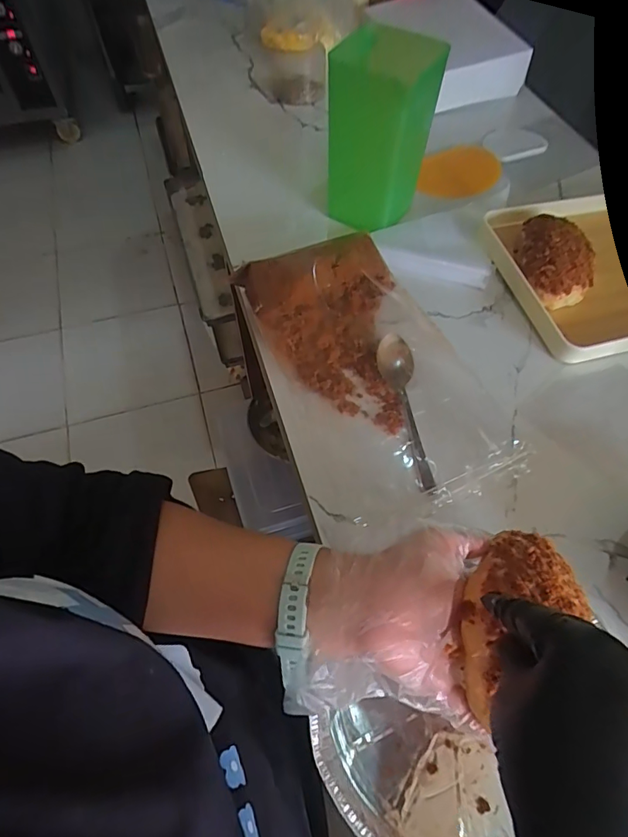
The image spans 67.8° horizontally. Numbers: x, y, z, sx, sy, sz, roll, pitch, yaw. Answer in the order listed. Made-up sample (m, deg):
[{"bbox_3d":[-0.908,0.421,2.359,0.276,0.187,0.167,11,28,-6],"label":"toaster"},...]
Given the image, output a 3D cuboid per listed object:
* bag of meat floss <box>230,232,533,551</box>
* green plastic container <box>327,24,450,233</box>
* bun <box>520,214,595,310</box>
[{"bbox_3d":[0.061,-0.052,0.461,0.200,0.066,0.302,-16,61,-11],"label":"bag of meat floss"},{"bbox_3d":[0.073,-0.335,0.544,0.108,0.202,0.093,27,62,14],"label":"green plastic container"},{"bbox_3d":[0.284,-0.190,0.553,0.082,0.045,0.127,-4,60,-4],"label":"bun"}]

